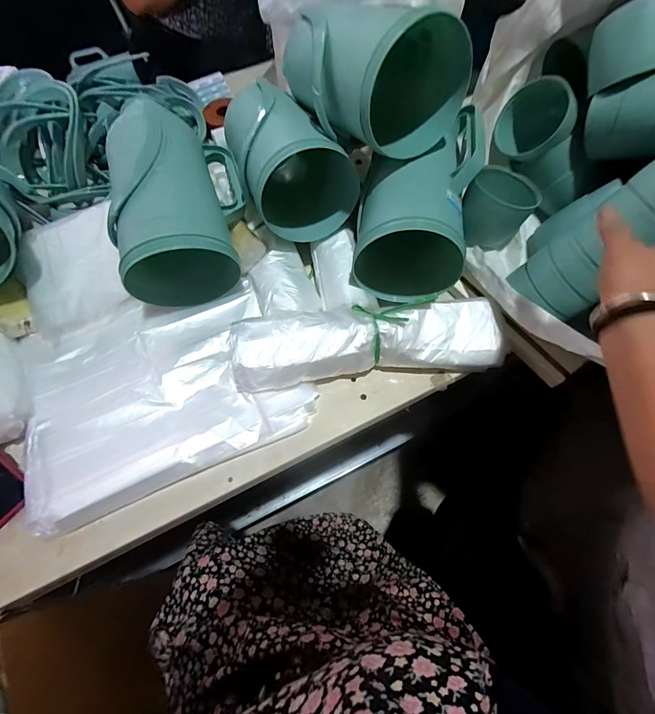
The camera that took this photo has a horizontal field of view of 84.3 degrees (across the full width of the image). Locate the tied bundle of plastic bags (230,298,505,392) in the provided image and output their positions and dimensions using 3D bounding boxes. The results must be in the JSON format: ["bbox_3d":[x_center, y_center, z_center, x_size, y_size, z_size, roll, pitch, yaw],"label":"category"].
[{"bbox_3d":[0.059,-0.025,0.538,0.410,0.049,0.105,-6,64,-2],"label":"tied bundle of plastic bags"}]

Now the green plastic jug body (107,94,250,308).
[{"bbox_3d":[-0.229,-0.233,0.562,0.183,0.158,0.275,-7,64,-2],"label":"green plastic jug body"}]

